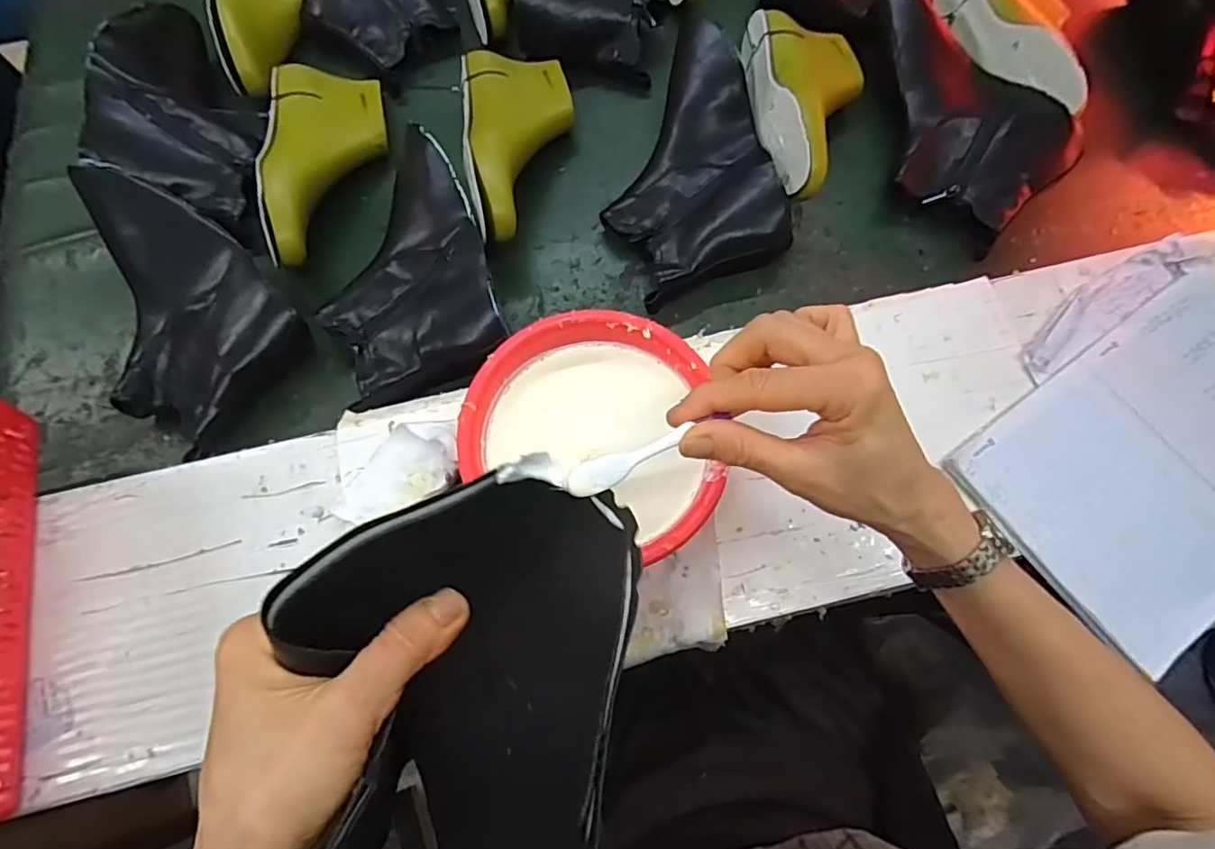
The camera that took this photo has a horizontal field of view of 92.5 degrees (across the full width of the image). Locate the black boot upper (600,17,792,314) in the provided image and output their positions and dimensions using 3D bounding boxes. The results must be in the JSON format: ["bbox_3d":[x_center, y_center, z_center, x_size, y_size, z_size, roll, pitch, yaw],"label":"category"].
[{"bbox_3d":[0.075,-0.258,0.581,0.175,0.073,0.249,-22,71,-6],"label":"black boot upper"}]

